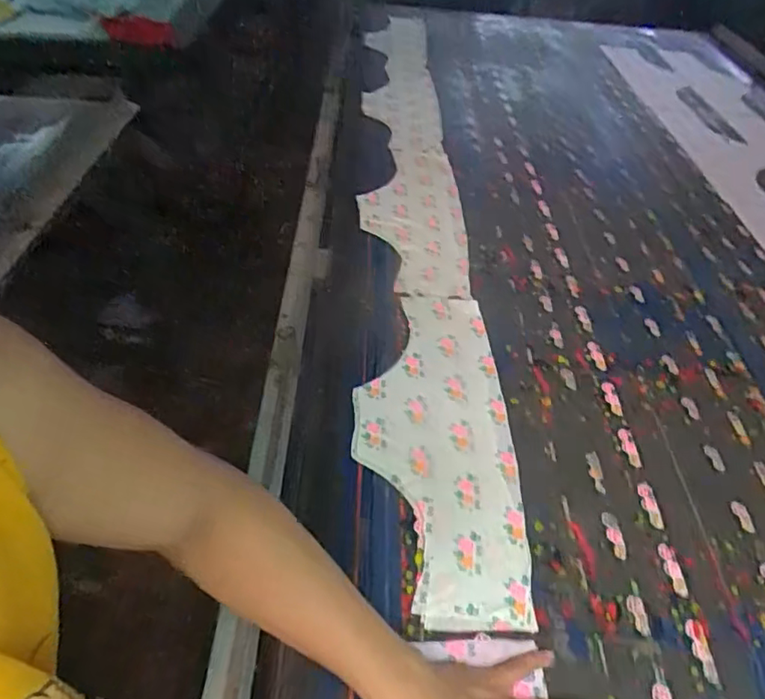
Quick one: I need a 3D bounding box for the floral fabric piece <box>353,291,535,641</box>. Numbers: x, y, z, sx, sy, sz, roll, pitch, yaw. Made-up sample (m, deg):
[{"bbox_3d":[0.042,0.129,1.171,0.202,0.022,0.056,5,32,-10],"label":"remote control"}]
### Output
[{"bbox_3d":[0.062,0.087,0.694,0.182,0.010,0.464,3,44,-3],"label":"floral fabric piece"}]

